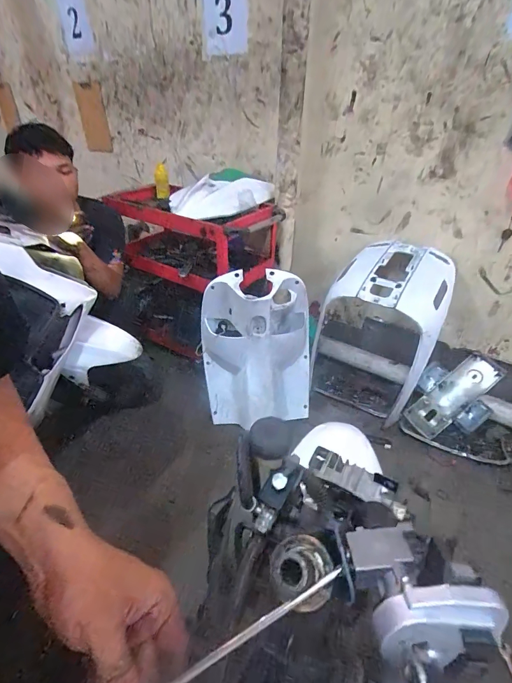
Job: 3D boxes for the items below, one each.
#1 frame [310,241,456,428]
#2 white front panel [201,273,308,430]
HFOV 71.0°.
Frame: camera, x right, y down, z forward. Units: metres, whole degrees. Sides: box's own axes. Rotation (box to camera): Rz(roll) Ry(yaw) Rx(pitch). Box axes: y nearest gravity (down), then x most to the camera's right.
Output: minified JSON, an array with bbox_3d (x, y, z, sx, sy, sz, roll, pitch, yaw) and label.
[{"bbox_3d":[0.492,-0.036,1.452,0.412,0.650,0.314,20,38,24],"label":"frame"},{"bbox_3d":[0.012,0.049,1.380,0.418,0.600,0.174,-1,35,-5],"label":"white front panel"}]

